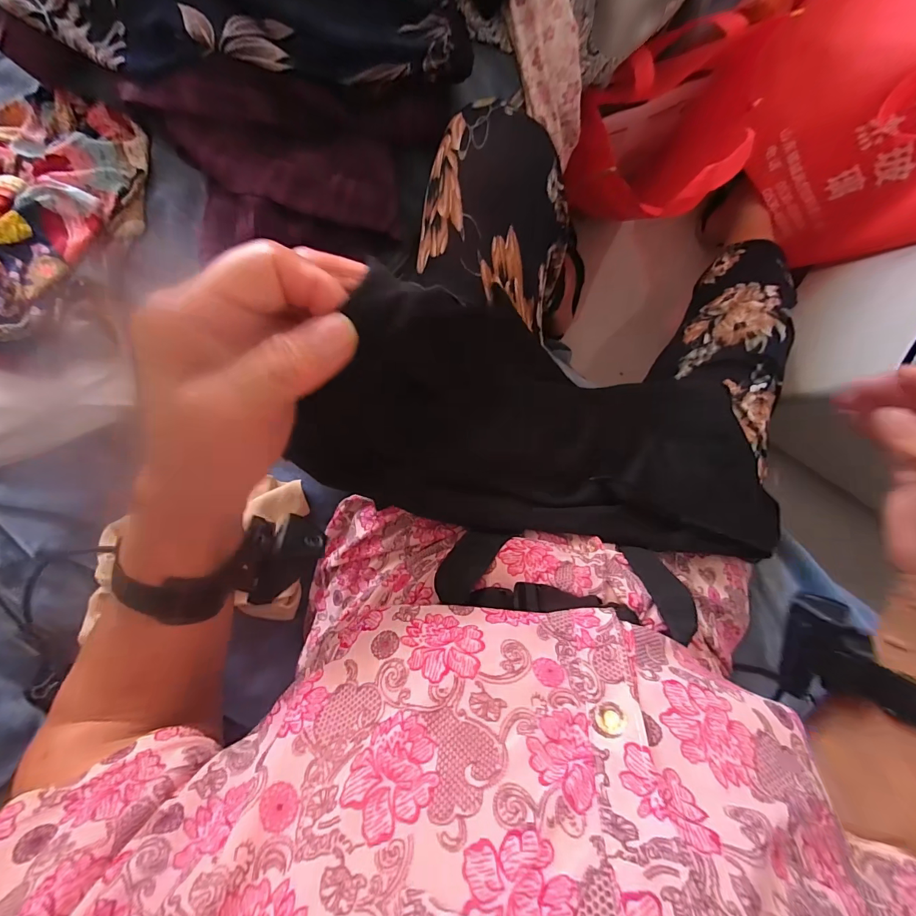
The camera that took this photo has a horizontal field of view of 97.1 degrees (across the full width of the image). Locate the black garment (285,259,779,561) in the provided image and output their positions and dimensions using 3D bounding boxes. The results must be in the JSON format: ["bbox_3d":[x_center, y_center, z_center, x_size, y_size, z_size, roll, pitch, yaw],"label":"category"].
[{"bbox_3d":[0.093,-0.021,0.350,0.410,0.081,0.167,10,91,-16],"label":"black garment"}]

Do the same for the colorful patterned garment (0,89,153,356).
[{"bbox_3d":[-0.370,-0.191,0.316,0.190,0.051,0.229,4,91,-2],"label":"colorful patterned garment"}]

